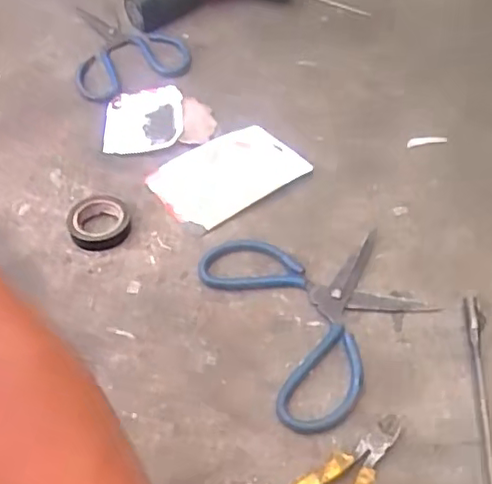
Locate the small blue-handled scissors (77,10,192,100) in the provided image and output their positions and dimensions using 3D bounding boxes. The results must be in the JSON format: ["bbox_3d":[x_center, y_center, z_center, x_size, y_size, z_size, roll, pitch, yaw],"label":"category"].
[{"bbox_3d":[-0.174,-0.277,0.898,0.159,0.018,0.196,-19,52,-19],"label":"small blue-handled scissors"}]

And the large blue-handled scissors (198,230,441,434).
[{"bbox_3d":[0.070,0.057,0.601,0.172,0.008,0.204,-23,56,-16],"label":"large blue-handled scissors"}]

